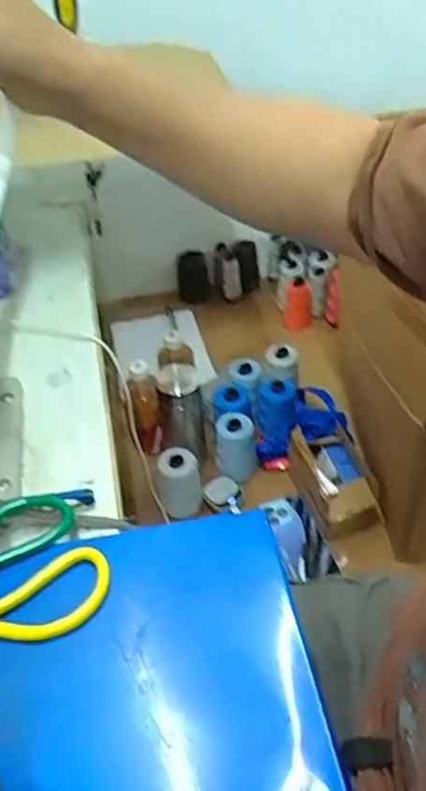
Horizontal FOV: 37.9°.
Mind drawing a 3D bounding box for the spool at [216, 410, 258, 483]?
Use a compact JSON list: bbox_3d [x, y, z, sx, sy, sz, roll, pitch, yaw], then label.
[{"bbox_3d":[0.041,0.089,1.050,0.066,0.112,0.067,-2,43,2],"label":"spool"}]

